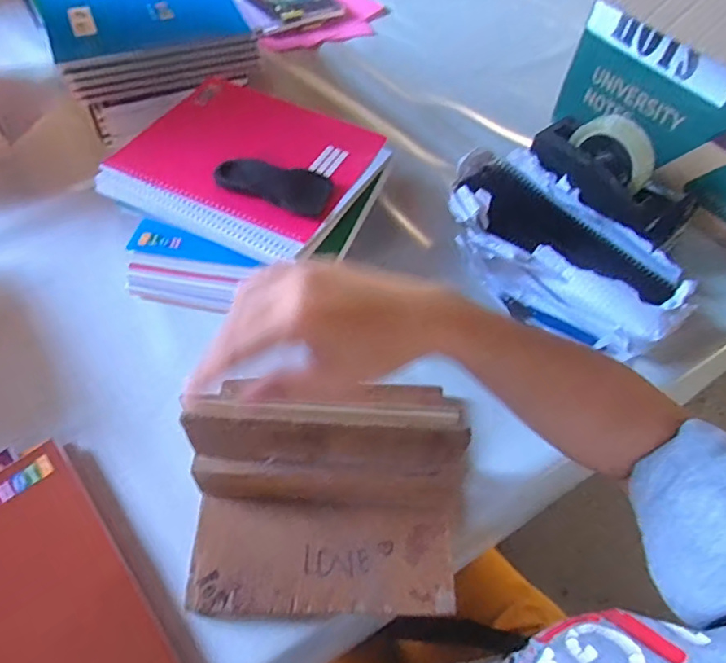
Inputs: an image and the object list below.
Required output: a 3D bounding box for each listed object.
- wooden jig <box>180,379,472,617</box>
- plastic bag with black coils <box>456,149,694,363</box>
[{"bbox_3d":[-0.026,0.127,0.391,0.210,0.121,0.131,2,56,-4],"label":"wooden jig"},{"bbox_3d":[0.220,-0.088,0.642,0.311,0.091,0.163,40,62,20],"label":"plastic bag with black coils"}]

